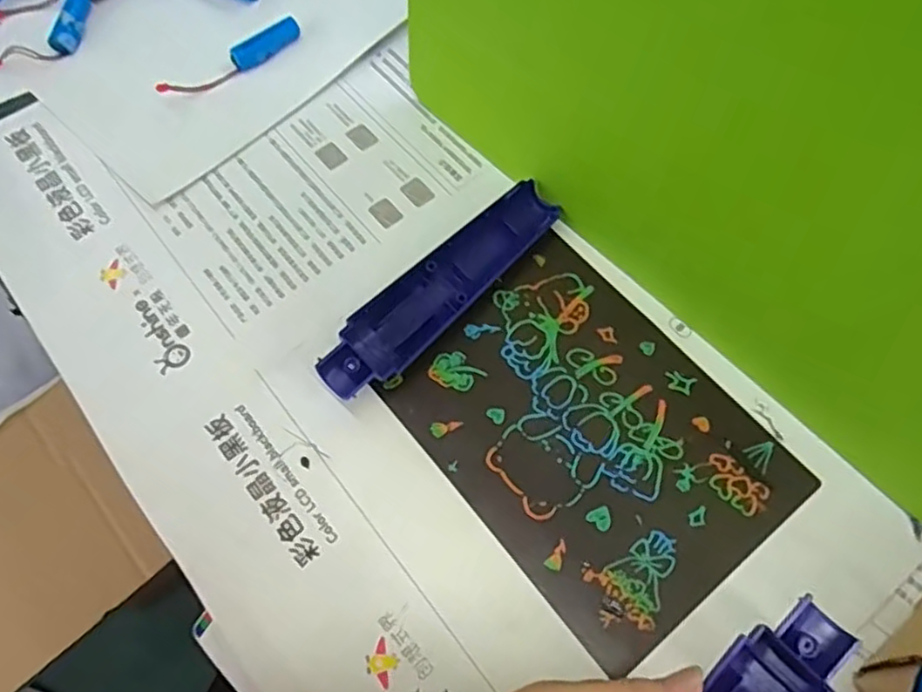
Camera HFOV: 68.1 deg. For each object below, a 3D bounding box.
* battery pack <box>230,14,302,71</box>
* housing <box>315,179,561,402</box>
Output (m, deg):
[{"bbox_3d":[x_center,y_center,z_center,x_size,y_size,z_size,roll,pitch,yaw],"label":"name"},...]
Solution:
[{"bbox_3d":[-0.136,-0.211,0.473,0.052,0.013,0.017,-34,68,-12],"label":"battery pack"},{"bbox_3d":[-0.010,-0.033,0.381,0.034,0.021,0.165,41,73,18],"label":"housing"}]

